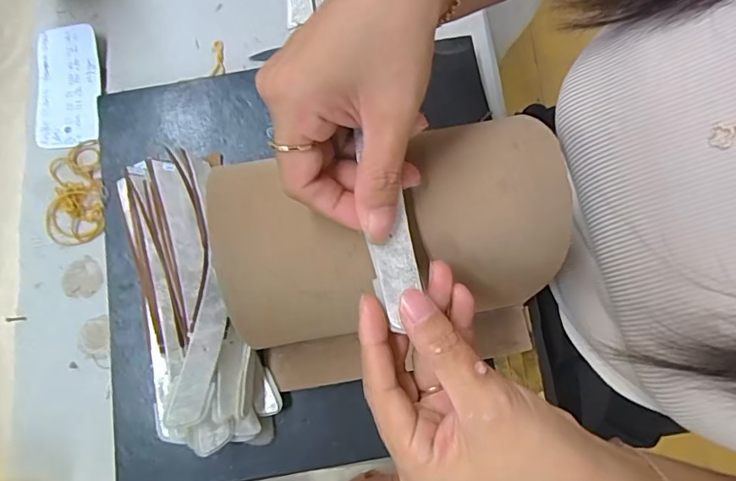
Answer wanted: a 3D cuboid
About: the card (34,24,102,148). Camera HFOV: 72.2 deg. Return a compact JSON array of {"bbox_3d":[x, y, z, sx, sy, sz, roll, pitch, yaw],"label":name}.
[{"bbox_3d":[-0.252,-0.128,0.420,0.053,0.014,0.101,-3,78,-1],"label":"card"}]

